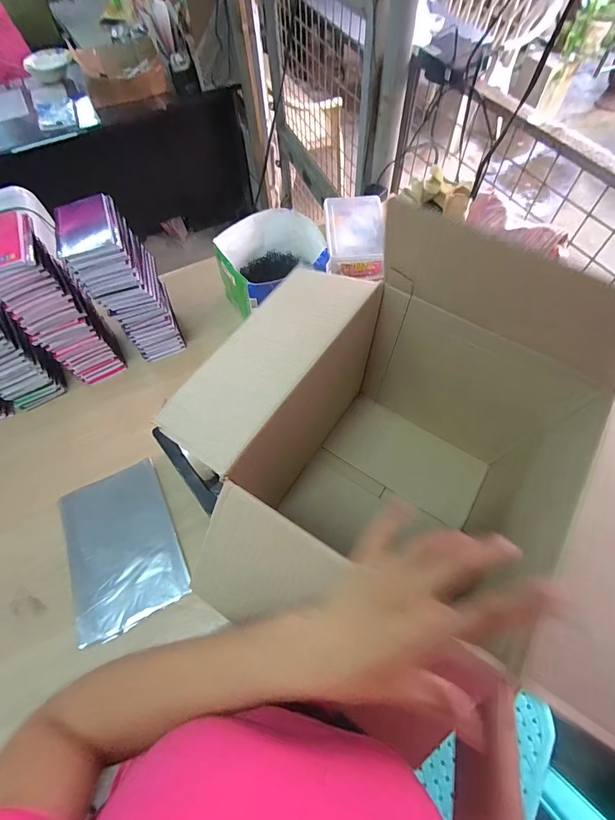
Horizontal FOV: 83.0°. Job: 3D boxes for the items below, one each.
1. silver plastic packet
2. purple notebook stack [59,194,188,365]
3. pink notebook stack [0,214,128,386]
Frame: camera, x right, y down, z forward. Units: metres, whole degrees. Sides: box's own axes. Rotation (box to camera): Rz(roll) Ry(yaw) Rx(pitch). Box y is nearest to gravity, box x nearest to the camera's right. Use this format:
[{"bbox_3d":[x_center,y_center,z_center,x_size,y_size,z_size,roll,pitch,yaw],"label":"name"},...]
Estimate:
[{"bbox_3d":[-0.325,0.234,0.611,0.180,0.010,0.258,-23,64,-9],"label":"silver plastic packet"},{"bbox_3d":[-0.353,-0.238,0.692,0.109,0.307,0.134,-18,63,-7],"label":"purple notebook stack"},{"bbox_3d":[-0.514,-0.209,0.705,0.115,0.302,0.173,-32,66,-13],"label":"pink notebook stack"}]

